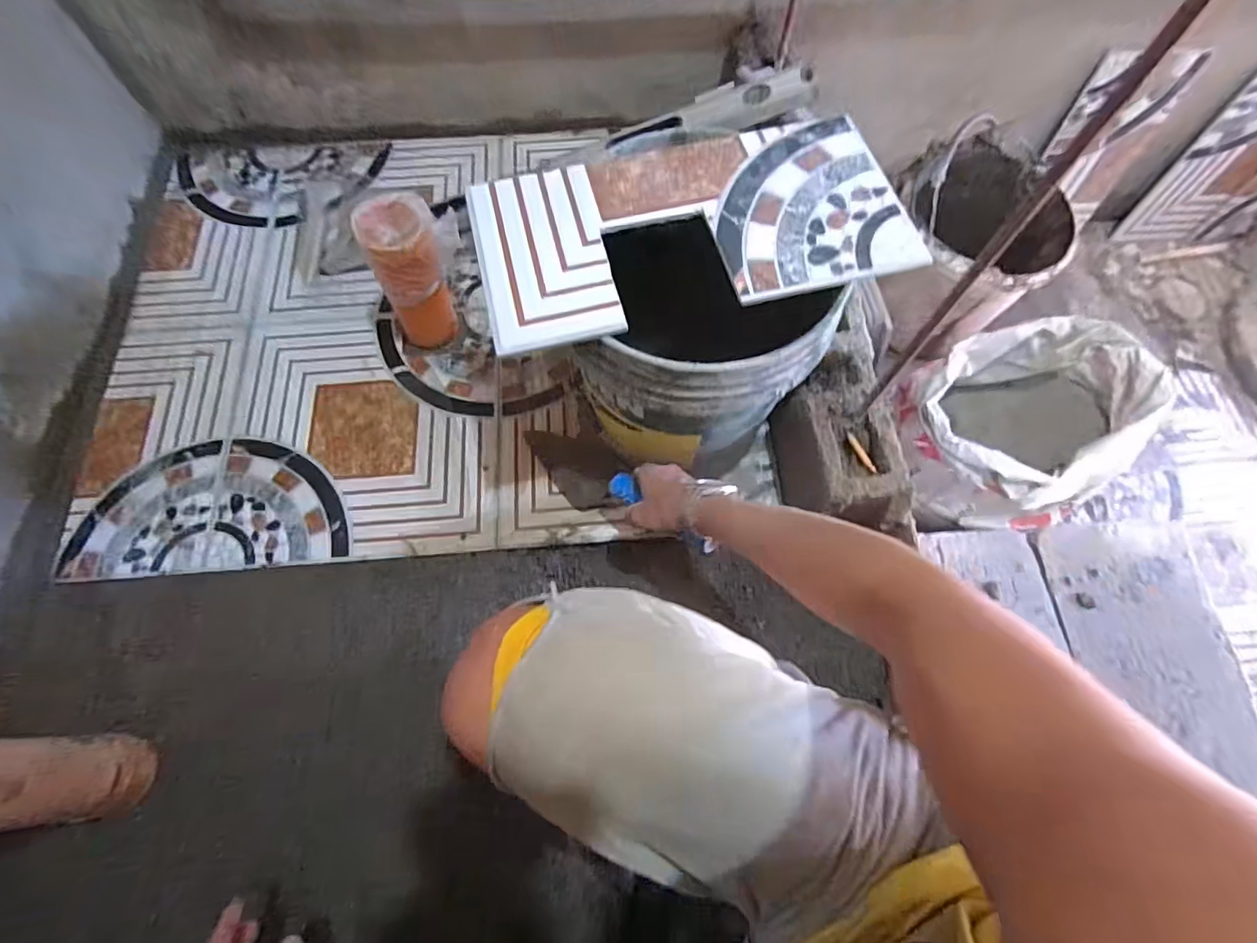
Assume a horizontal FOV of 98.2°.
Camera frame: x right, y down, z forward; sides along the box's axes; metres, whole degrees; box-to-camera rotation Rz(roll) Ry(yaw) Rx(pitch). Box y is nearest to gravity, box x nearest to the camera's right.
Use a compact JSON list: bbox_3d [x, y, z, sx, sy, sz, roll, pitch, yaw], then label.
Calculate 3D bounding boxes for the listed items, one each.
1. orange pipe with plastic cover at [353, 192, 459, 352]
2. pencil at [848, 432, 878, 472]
[{"bbox_3d":[-0.305,-0.279,0.795,0.095,0.223,0.103,-10,69,-5],"label":"orange pipe with plastic cover"},{"bbox_3d":[0.279,-0.022,0.651,0.009,0.004,0.056,-24,71,-10],"label":"pencil"}]

